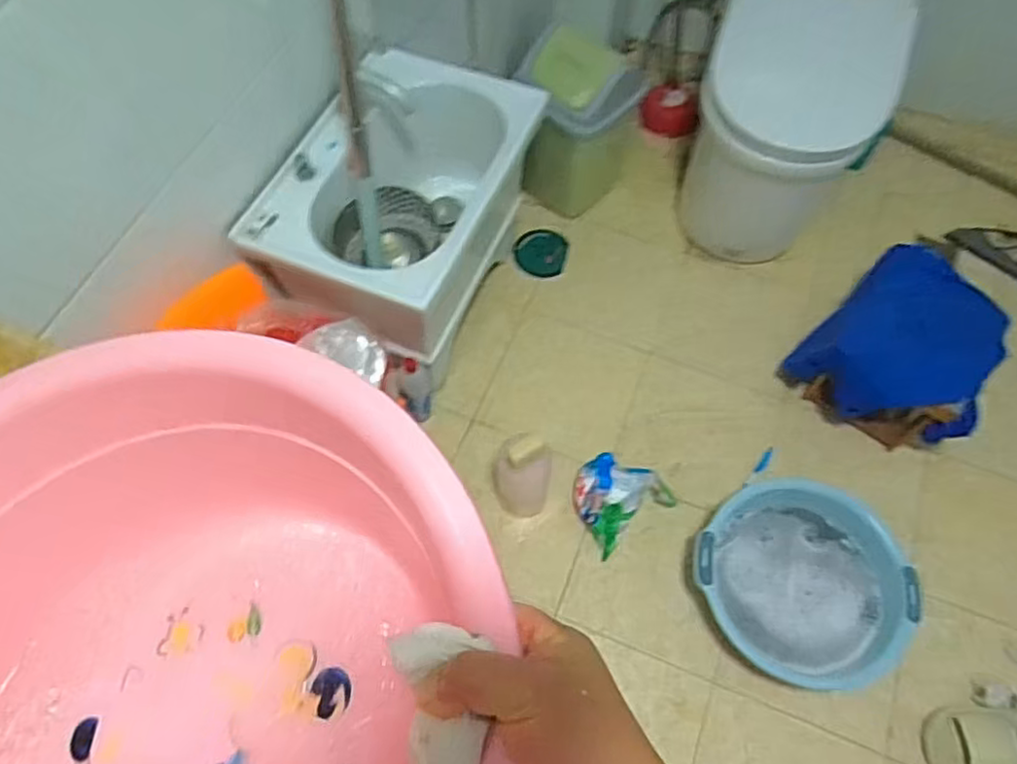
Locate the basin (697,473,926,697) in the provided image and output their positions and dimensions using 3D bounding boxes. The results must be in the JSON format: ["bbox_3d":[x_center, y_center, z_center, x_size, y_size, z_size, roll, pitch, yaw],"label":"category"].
[{"bbox_3d":[0.555,0.386,1.272,0.348,0.137,0.388,-35,68,-16],"label":"basin"}]

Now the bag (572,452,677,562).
[{"bbox_3d":[0.222,0.241,1.404,0.179,0.093,0.172,-36,68,-17],"label":"bag"}]

